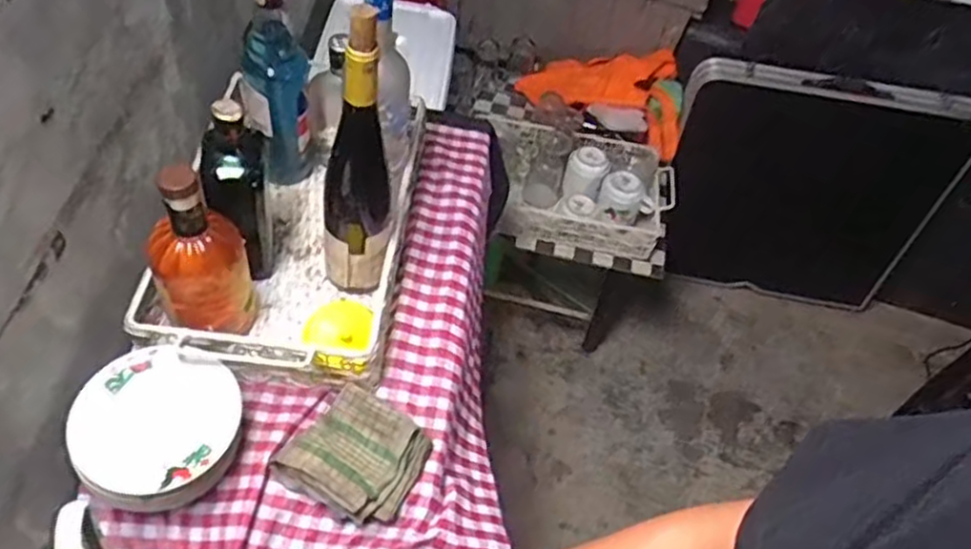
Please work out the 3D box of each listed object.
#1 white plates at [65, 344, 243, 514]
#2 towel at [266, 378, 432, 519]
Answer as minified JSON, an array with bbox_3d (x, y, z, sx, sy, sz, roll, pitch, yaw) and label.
[{"bbox_3d":[-0.309,0.153,0.702,0.146,0.079,0.145,1,52,-1],"label":"white plates"},{"bbox_3d":[-0.128,0.177,0.732,0.124,0.033,0.113,23,55,16],"label":"towel"}]

